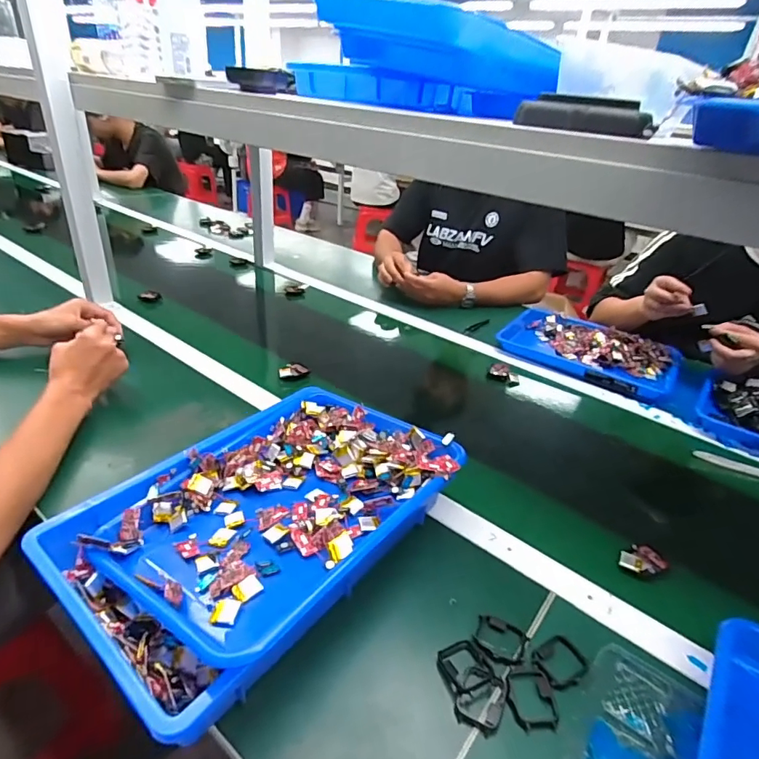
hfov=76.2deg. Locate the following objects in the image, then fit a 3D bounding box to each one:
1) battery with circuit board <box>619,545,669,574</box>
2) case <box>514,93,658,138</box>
[{"bbox_3d":[0.283,0.196,0.523,0.044,0.013,0.034,-11,34,-26],"label":"battery with circuit board"},{"bbox_3d":[0.174,-0.222,0.404,0.110,0.022,0.040,23,34,26],"label":"case"}]

